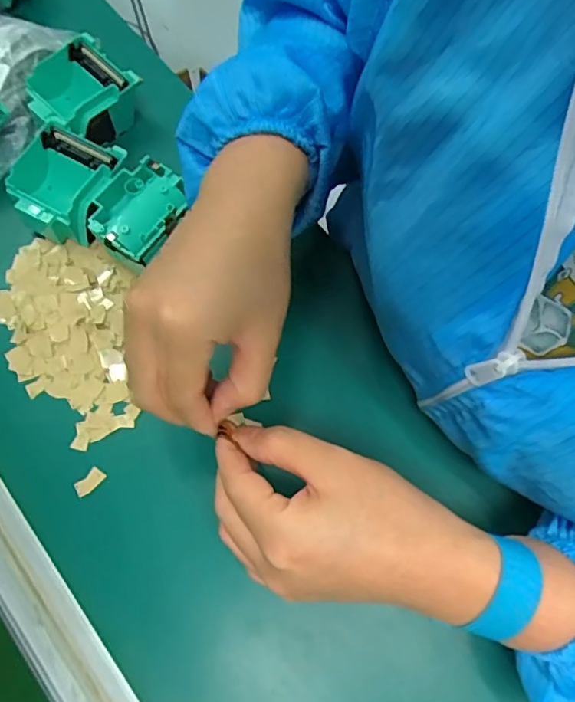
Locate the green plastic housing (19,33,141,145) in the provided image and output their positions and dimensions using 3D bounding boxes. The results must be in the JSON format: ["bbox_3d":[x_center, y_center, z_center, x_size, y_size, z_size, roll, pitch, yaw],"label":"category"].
[{"bbox_3d":[-0.166,-0.206,0.441,0.072,0.036,0.073,43,69,9],"label":"green plastic housing"}]

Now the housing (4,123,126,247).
[{"bbox_3d":[-0.170,-0.127,0.416,0.074,0.035,0.074,27,67,2],"label":"housing"}]

